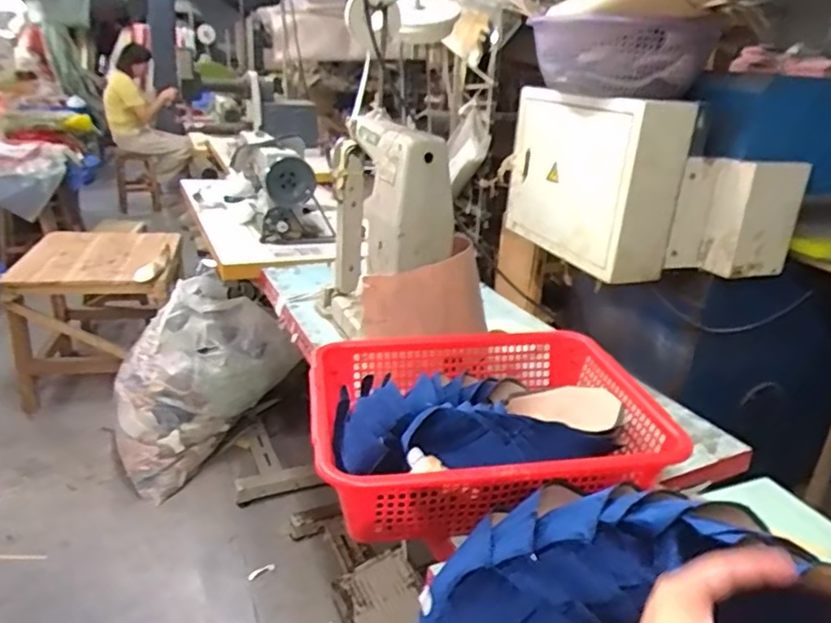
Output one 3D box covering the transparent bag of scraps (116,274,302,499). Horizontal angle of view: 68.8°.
[{"bbox_3d":[-0.637,0.220,1.851,0.515,0.537,0.280,-4,24,-18],"label":"transparent bag of scraps"}]

